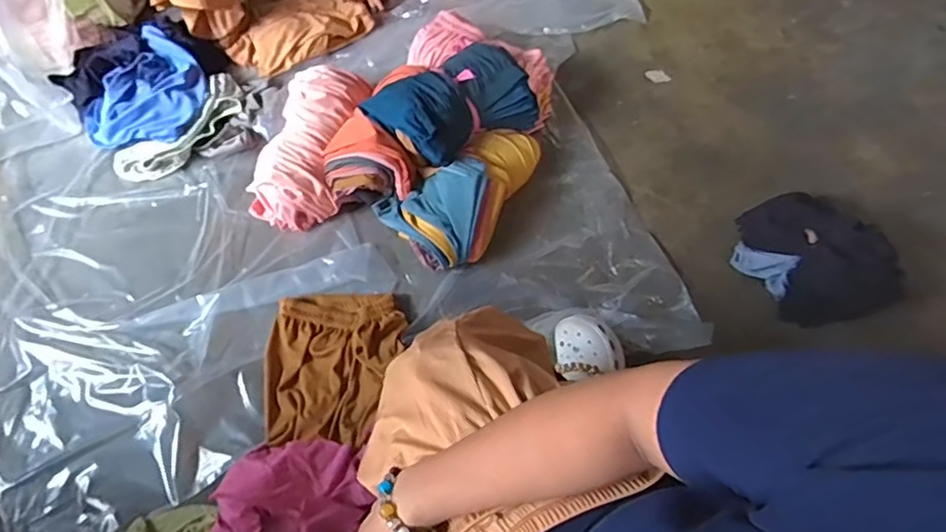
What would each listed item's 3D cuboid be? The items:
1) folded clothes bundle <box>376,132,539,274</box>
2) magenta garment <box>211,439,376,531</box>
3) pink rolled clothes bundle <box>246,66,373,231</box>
[{"bbox_3d":[0.004,-0.138,1.198,0.340,0.117,0.205,-27,65,-13],"label":"folded clothes bundle"},{"bbox_3d":[-0.284,0.362,0.941,0.223,0.092,0.187,13,63,7],"label":"magenta garment"},{"bbox_3d":[-0.340,-0.255,1.252,0.173,0.123,0.349,12,63,7],"label":"pink rolled clothes bundle"}]

